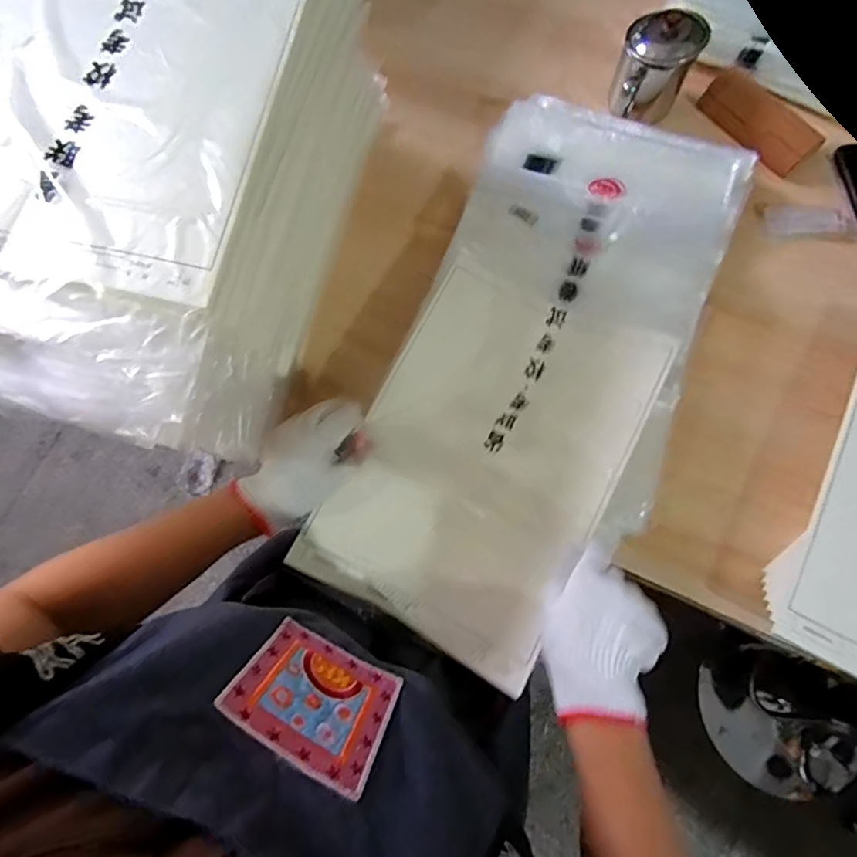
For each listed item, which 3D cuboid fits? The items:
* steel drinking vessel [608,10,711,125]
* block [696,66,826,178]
[{"bbox_3d":[0.273,-0.433,0.639,0.084,0.104,0.078,-1,75,2],"label":"steel drinking vessel"},{"bbox_3d":[0.418,-0.390,0.656,0.051,0.042,0.150,-36,76,-7],"label":"block"}]

